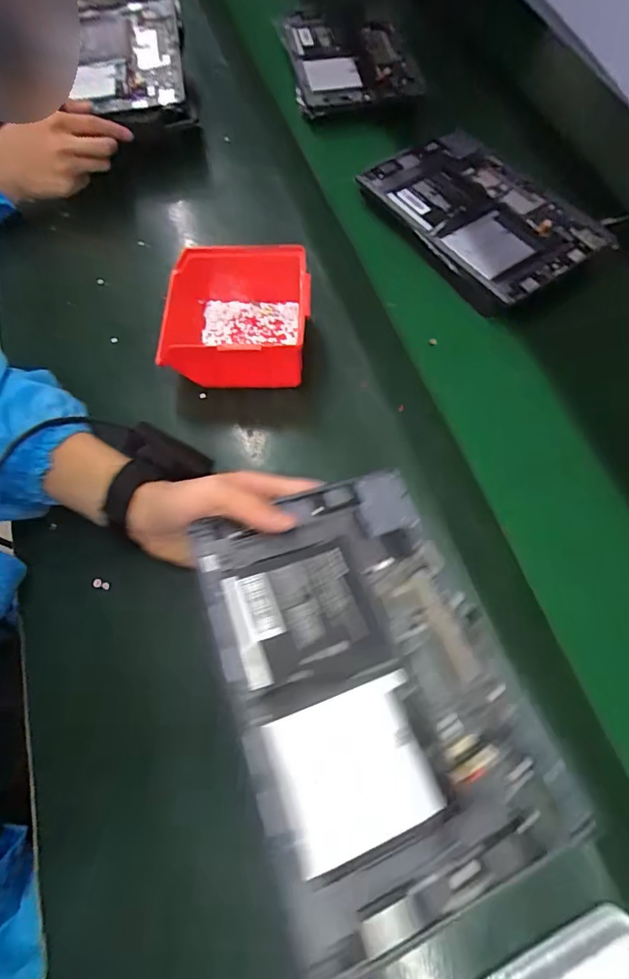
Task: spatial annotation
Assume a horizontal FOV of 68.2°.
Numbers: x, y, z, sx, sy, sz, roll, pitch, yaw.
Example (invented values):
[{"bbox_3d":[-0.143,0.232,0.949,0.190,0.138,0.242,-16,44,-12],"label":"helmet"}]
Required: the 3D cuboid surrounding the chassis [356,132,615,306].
[{"bbox_3d":[0.190,-0.320,0.537,0.173,0.030,0.250,-35,73,-13],"label":"chassis"}]

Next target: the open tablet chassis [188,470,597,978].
[{"bbox_3d":[0.034,0.108,0.292,0.167,0.008,0.247,-15,60,-17],"label":"open tablet chassis"}]

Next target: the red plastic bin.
[{"bbox_3d":[-0.075,-0.160,0.449,0.142,0.071,0.122,-1,69,-1],"label":"red plastic bin"}]

